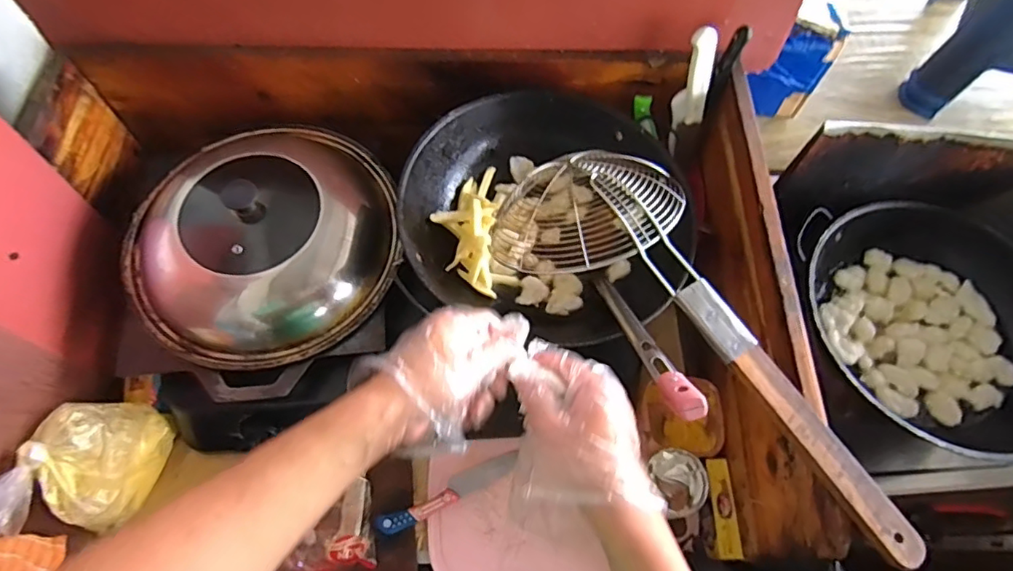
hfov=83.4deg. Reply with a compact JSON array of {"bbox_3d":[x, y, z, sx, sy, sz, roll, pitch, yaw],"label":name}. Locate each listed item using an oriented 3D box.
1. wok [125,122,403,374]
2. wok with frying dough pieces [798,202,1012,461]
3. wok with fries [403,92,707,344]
[{"bbox_3d":[-0.286,-0.062,0.671,0.308,0.132,0.304,0,66,-1],"label":"wok"},{"bbox_3d":[0.503,0.049,0.681,0.308,0.077,0.304,4,66,1],"label":"wok with frying dough pieces"},{"bbox_3d":[0.049,-0.089,0.672,0.319,0.100,0.292,0,66,-1],"label":"wok with fries"}]

